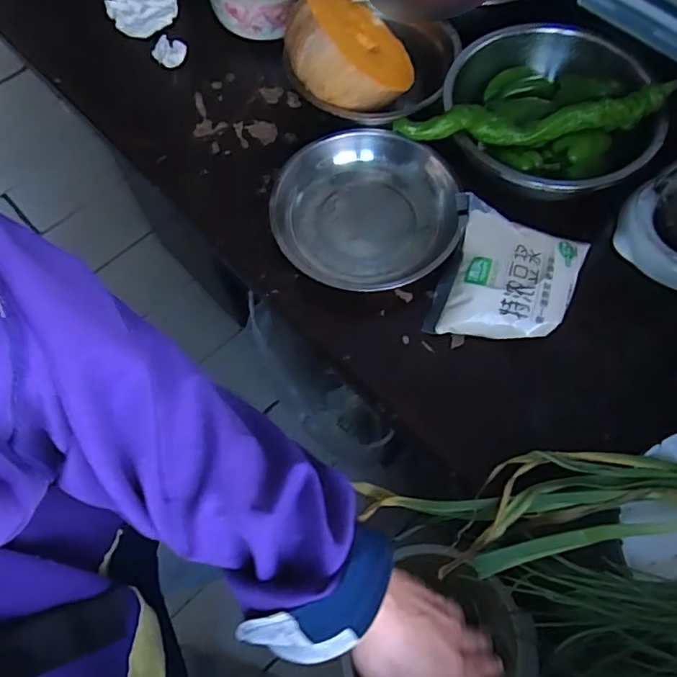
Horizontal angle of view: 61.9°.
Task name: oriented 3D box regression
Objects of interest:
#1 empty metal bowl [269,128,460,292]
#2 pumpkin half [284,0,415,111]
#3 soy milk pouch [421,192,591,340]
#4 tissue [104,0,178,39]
[{"bbox_3d":[0.026,-0.138,0.588,0.182,0.051,0.180,0,66,0],"label":"empty metal bowl"},{"bbox_3d":[0.012,-0.309,0.622,0.138,0.065,0.135,48,46,-7],"label":"pumpkin half"},{"bbox_3d":[0.165,-0.057,0.545,0.132,0.051,0.129,16,67,7],"label":"soy milk pouch"},{"bbox_3d":[-0.250,-0.424,0.730,0.091,0.044,0.072,2,66,1],"label":"tissue"}]

